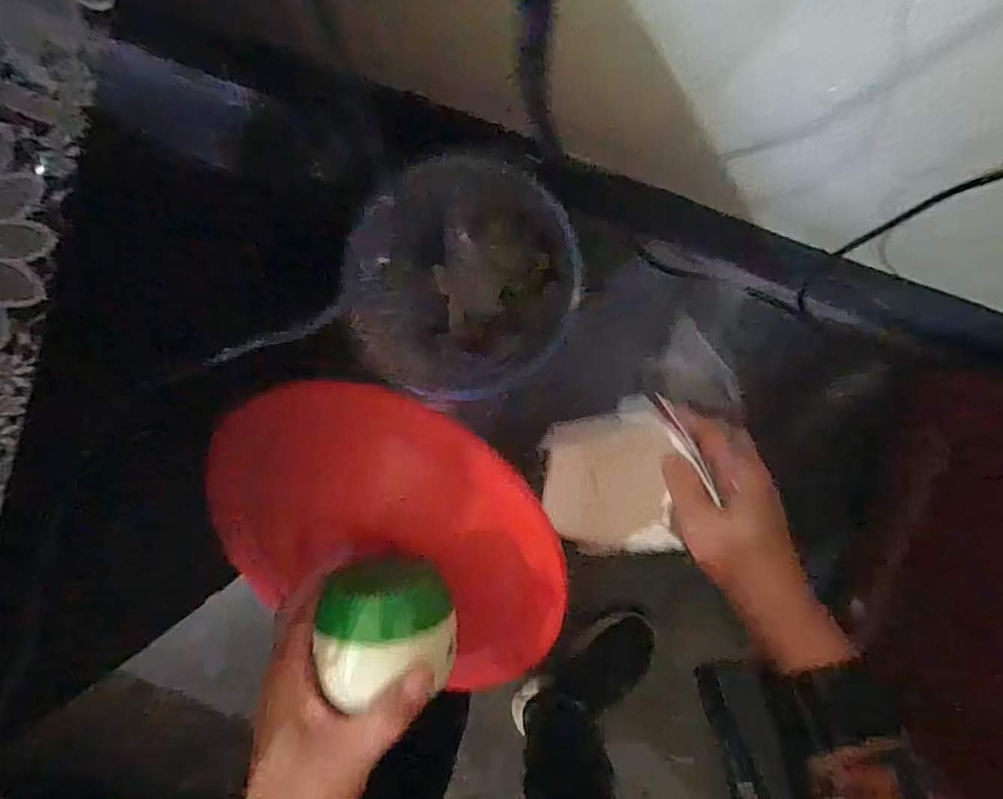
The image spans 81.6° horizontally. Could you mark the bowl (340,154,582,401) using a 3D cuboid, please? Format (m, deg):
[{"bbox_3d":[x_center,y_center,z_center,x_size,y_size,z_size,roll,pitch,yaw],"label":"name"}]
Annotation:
[{"bbox_3d":[-0.032,-0.124,0.598,0.214,0.118,0.230,1,98,5],"label":"bowl"}]

